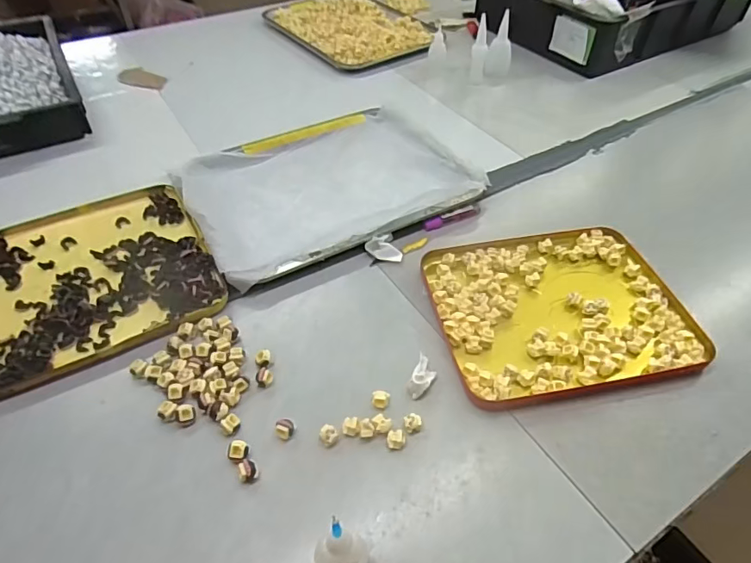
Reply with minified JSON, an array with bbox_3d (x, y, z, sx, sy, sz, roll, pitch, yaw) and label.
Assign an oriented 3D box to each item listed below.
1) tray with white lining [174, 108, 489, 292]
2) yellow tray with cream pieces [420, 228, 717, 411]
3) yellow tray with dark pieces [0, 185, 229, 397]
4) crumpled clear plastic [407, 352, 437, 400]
[{"bbox_3d":[-0.063,-0.133,0.643,0.349,0.026,0.261,-26,52,-22],"label":"tray with white lining"},{"bbox_3d":[0.187,0.025,0.515,0.244,0.020,0.200,-8,47,-7],"label":"yellow tray with cream pieces"},{"bbox_3d":[-0.309,-0.011,0.536,0.237,0.016,0.236,-22,51,-20],"label":"yellow tray with dark pieces"},{"bbox_3d":[0.043,0.087,0.449,0.019,0.018,0.038,21,50,19],"label":"crumpled clear plastic"}]

